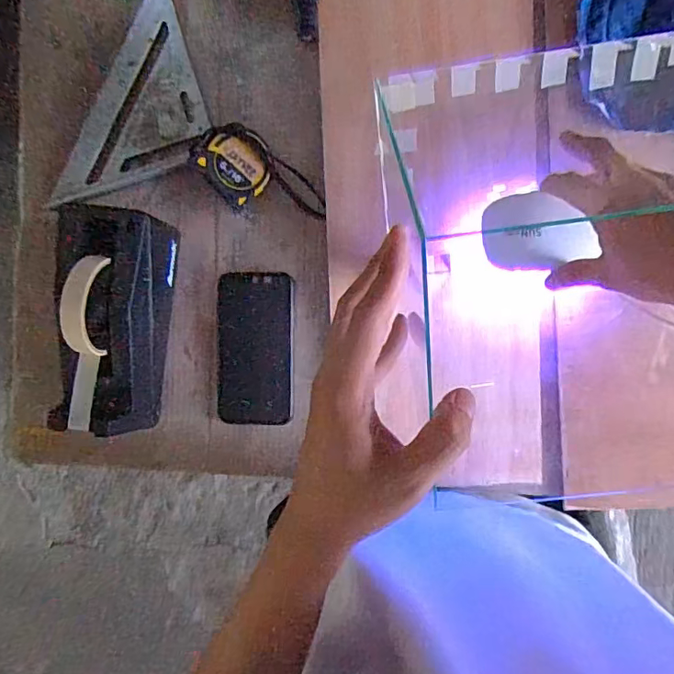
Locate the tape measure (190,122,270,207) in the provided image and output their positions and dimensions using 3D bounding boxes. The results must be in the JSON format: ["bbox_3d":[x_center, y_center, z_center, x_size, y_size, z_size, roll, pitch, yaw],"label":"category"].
[{"bbox_3d":[-0.095,-0.166,0.496,0.060,0.042,0.067,-36,90,6],"label":"tape measure"}]

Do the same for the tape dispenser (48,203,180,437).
[{"bbox_3d":[-0.197,-0.014,0.476,0.063,0.128,0.192,8,94,5],"label":"tape dispenser"}]

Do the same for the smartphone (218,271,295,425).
[{"bbox_3d":[-0.082,0.012,0.535,0.077,0.007,0.152,1,94,5],"label":"smartphone"}]

